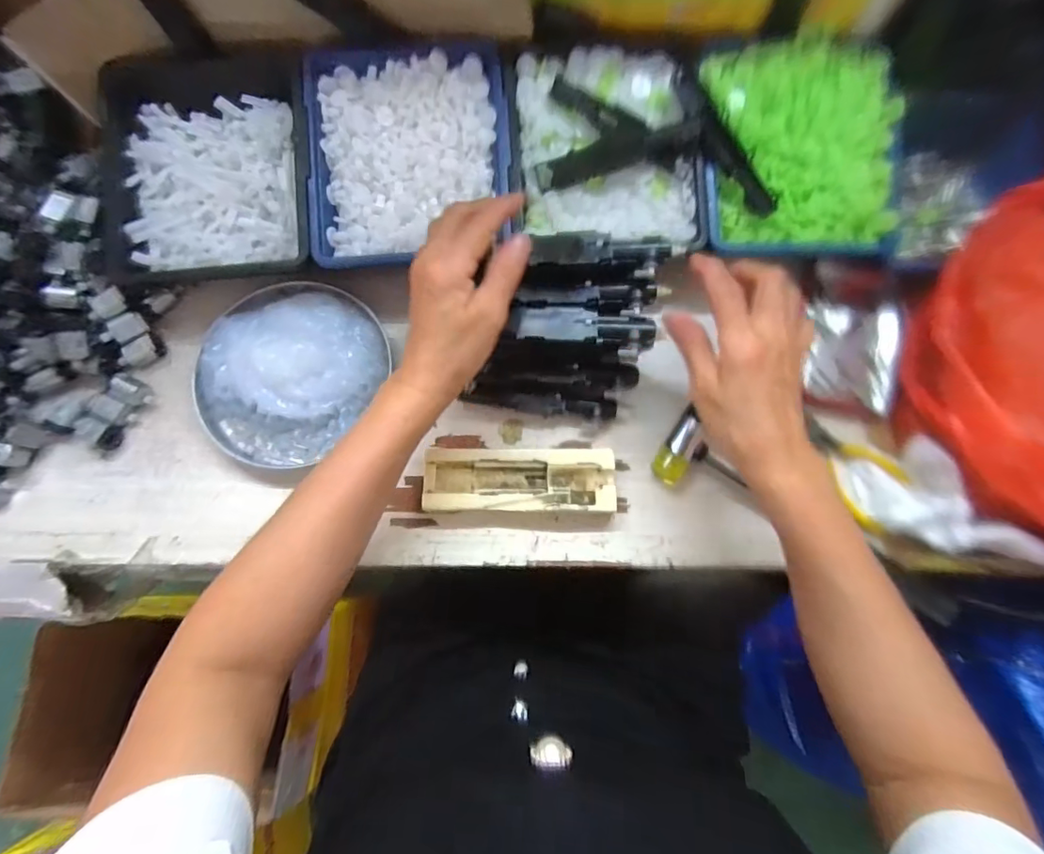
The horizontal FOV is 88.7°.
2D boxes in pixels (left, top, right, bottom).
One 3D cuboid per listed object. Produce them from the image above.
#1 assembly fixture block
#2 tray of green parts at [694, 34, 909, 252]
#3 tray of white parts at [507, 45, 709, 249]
[{"bbox_3d":[-0.002,0.039,0.395,0.137,0.022,0.047,0,78,-1],"label":"assembly fixture block"},{"bbox_3d":[0.209,-0.211,0.403,0.143,0.040,0.153,-1,78,-2],"label":"tray of green parts"},{"bbox_3d":[0.063,-0.210,0.401,0.139,0.031,0.148,-2,78,-2],"label":"tray of white parts"}]

